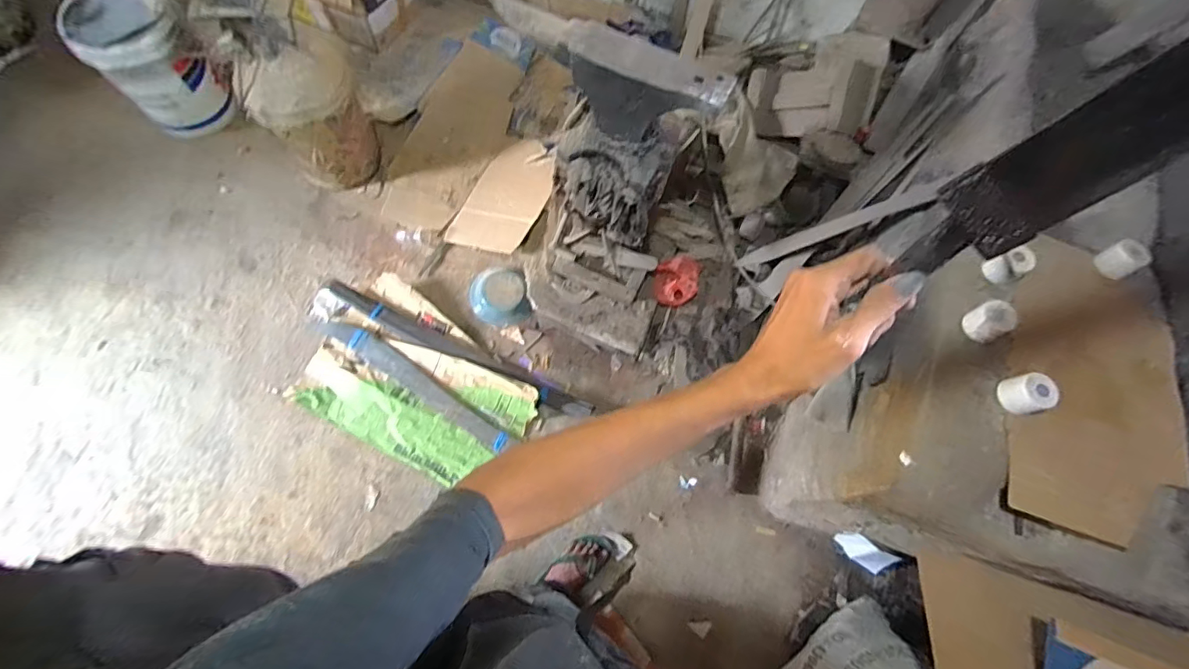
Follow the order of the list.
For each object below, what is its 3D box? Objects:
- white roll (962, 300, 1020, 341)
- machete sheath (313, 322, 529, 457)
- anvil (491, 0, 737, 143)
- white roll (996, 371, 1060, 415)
[{"bbox_3d":[0.735,-0.022,0.950,0.065,0.067,0.067,-27,73,-12],"label":"white roll"},{"bbox_3d":[-0.545,0.129,1.516,0.686,0.016,0.088,31,71,9],"label":"machete sheath"},{"bbox_3d":[0.014,-0.547,1.079,0.533,0.172,0.103,23,70,6],"label":"anvil"},{"bbox_3d":[0.759,0.105,0.892,0.061,0.061,0.068,-12,71,-7],"label":"white roll"}]

